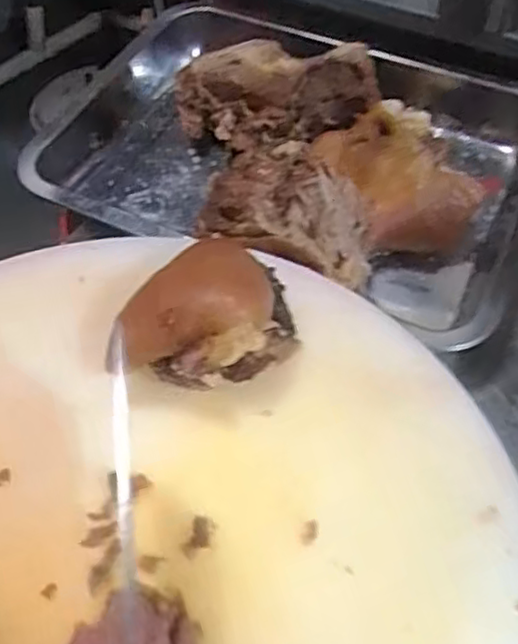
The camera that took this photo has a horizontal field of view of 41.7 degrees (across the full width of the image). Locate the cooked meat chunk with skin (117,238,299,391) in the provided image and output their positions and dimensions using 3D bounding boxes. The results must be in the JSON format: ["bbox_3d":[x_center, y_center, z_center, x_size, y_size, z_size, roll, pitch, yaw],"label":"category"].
[{"bbox_3d":[-0.026,-0.001,0.332,0.093,0.055,0.056,-33,58,-19],"label":"cooked meat chunk with skin"}]

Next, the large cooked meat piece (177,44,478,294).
[{"bbox_3d":[0.043,-0.125,0.495,0.184,0.066,0.250,-10,53,-4],"label":"large cooked meat piece"}]

